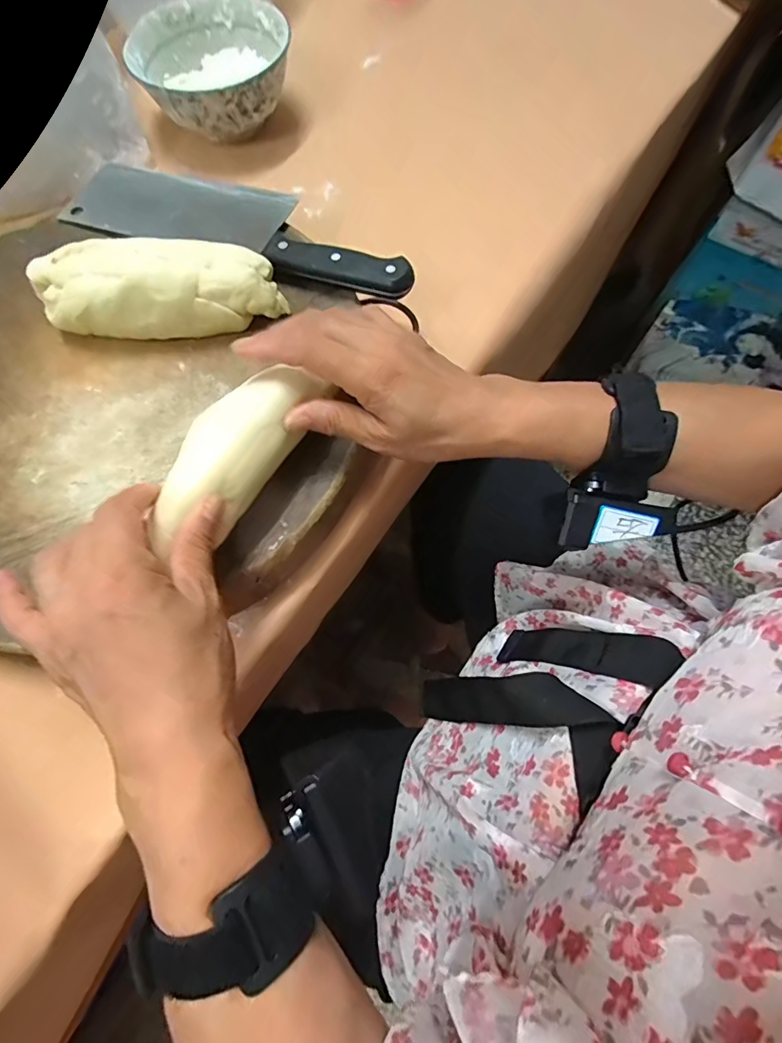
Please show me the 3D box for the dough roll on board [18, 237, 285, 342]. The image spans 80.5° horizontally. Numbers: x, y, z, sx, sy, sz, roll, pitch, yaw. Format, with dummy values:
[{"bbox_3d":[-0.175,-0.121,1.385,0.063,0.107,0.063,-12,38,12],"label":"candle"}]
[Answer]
[{"bbox_3d":[-0.162,-0.154,0.313,0.171,0.049,0.054,3,70,3],"label":"dough roll on board"}]

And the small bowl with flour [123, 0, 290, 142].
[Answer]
[{"bbox_3d":[-0.167,-0.421,0.440,0.143,0.056,0.139,0,70,2],"label":"small bowl with flour"}]

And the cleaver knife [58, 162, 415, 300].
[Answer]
[{"bbox_3d":[-0.117,-0.231,0.356,0.291,0.018,0.076,19,72,9],"label":"cleaver knife"}]

